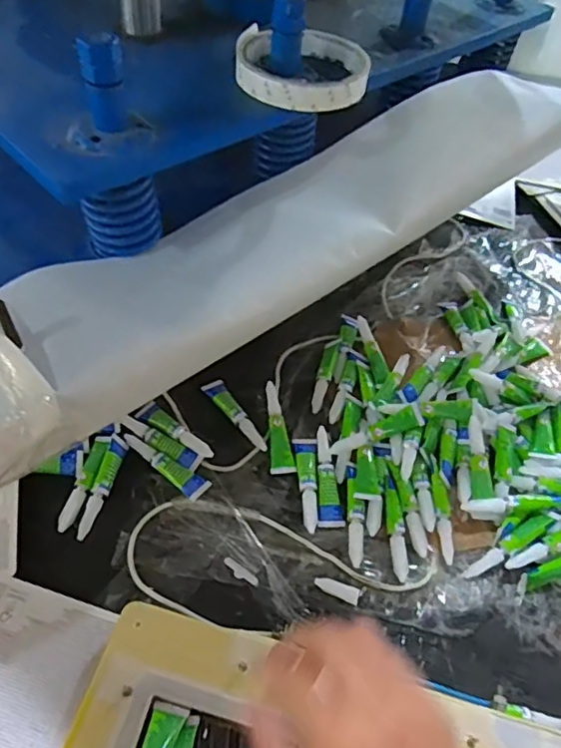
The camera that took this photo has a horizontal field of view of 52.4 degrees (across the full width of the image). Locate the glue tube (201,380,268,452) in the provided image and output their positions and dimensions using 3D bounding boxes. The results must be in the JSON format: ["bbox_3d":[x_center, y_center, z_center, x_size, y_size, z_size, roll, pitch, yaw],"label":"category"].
[{"bbox_3d":[-0.038,0.033,0.485,0.017,0.009,0.081,-29,60,-26],"label":"glue tube"}]

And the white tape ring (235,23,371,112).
[{"bbox_3d":[0.014,-0.207,0.383,0.086,0.016,0.086,3,51,-4],"label":"white tape ring"}]

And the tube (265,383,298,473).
[{"bbox_3d":[0.000,0.045,0.478,0.019,0.015,0.079,-1,52,-7],"label":"tube"}]

